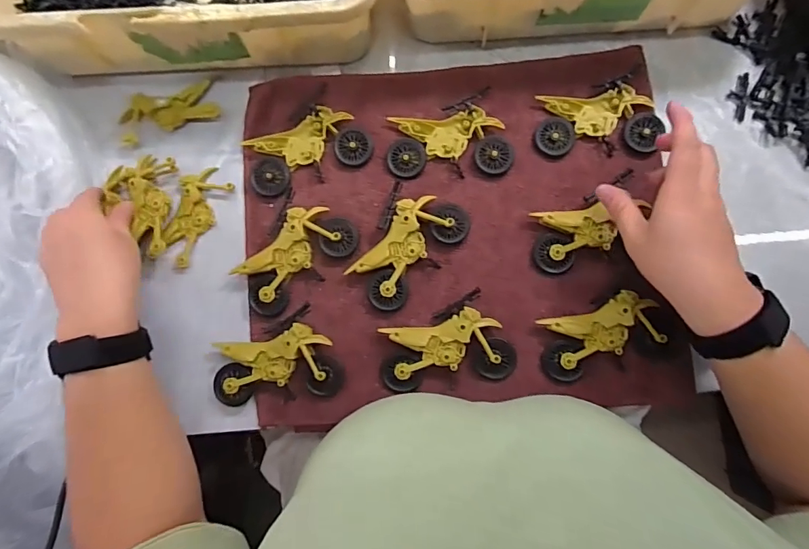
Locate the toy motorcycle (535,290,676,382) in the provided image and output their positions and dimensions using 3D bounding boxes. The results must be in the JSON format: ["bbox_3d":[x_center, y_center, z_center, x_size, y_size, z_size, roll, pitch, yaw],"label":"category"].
[{"bbox_3d":[0.180,0.055,0.399,0.114,0.023,0.062,-17,85,-2],"label":"toy motorcycle"}]

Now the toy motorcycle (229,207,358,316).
[{"bbox_3d":[-0.104,-0.018,0.416,0.116,0.021,0.061,-40,86,-4],"label":"toy motorcycle"}]

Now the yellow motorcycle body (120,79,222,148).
[{"bbox_3d":[-0.236,-0.162,0.442,0.096,0.012,0.046,-15,85,-1],"label":"yellow motorcycle body"}]

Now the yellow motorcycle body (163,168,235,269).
[{"bbox_3d":[-0.208,-0.059,0.431,0.044,0.012,0.094,29,85,3],"label":"yellow motorcycle body"}]

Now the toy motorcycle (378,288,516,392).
[{"bbox_3d":[0.036,0.065,0.402,0.115,0.023,0.075,-15,85,-1],"label":"toy motorcycle"}]

